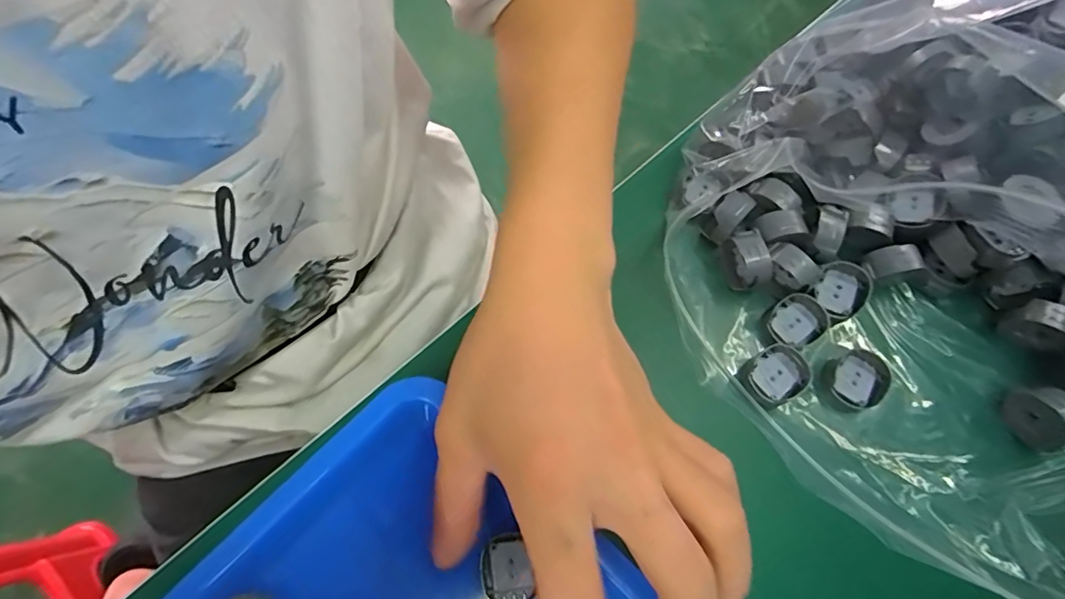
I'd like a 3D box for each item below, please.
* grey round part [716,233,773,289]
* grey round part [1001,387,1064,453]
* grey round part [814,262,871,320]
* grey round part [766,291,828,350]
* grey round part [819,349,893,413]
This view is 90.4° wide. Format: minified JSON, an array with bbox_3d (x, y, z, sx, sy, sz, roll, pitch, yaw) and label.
[{"bbox_3d":[0.108,-0.020,0.270,0.013,0.027,0.027,-7,69,-5],"label":"grey round part"},{"bbox_3d":[0.236,0.054,0.243,0.018,0.026,0.027,-16,70,-9],"label":"grey round part"},{"bbox_3d":[0.157,-0.005,0.267,0.023,0.011,0.028,19,69,5],"label":"grey round part"},{"bbox_3d":[0.131,0.011,0.264,0.027,0.009,0.024,-27,72,-12],"label":"grey round part"},{"bbox_3d":[0.155,0.039,0.255,0.029,0.008,0.025,-20,71,-10],"label":"grey round part"}]

